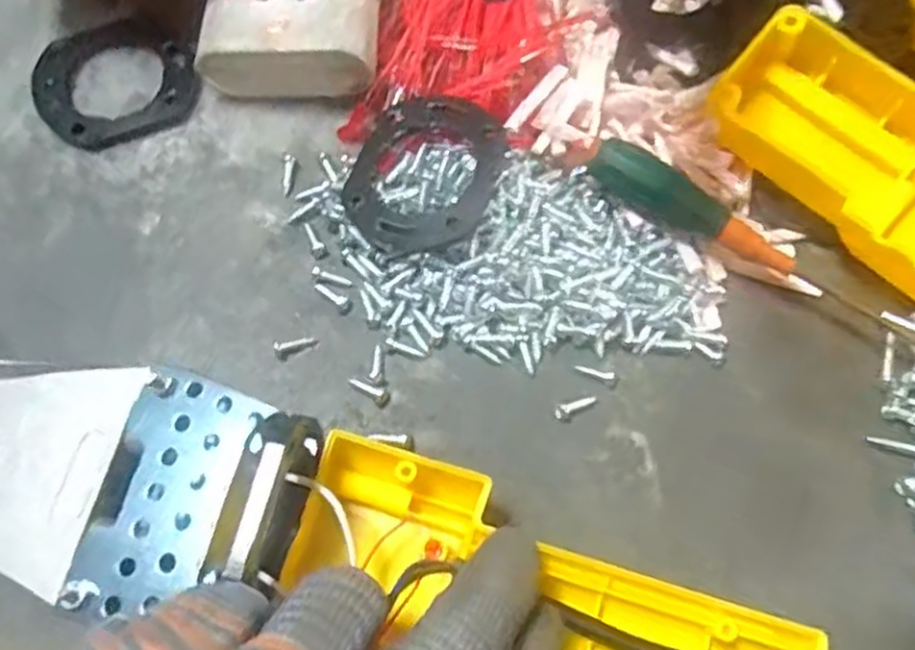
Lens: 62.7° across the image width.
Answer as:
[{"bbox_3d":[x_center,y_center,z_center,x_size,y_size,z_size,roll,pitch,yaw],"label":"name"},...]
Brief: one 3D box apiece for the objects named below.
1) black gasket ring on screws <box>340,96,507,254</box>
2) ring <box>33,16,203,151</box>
[{"bbox_3d":[-0.009,-0.052,0.258,0.048,0.010,0.059,25,83,16],"label":"black gasket ring on screws"},{"bbox_3d":[-0.129,-0.091,0.281,0.055,0.005,0.054,0,71,-1],"label":"ring"}]

